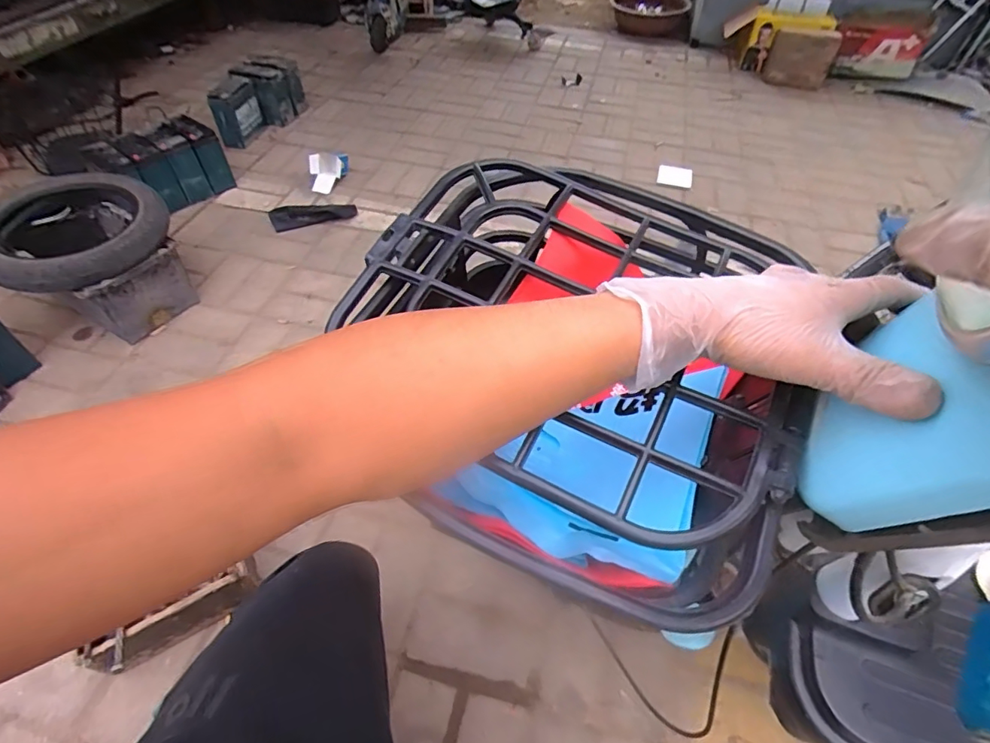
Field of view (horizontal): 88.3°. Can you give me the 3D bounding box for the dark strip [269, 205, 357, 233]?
[{"bbox_3d":[-0.514,-0.449,1.443,0.235,0.048,0.056,-13,52,-12],"label":"dark strip"}]

